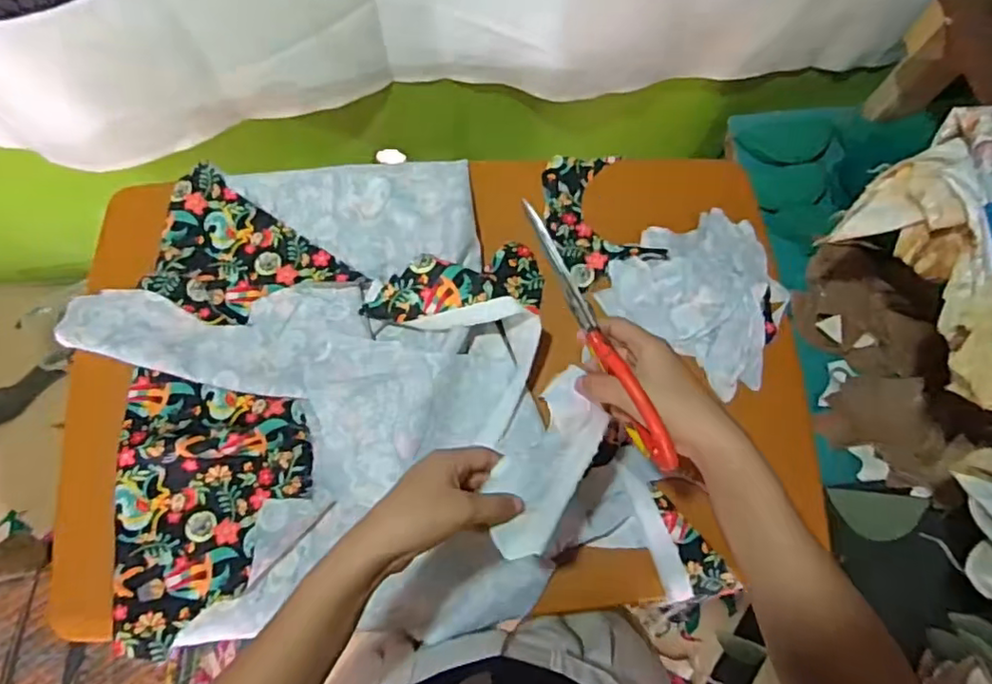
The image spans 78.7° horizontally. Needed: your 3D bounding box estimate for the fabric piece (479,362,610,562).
[{"bbox_3d":[0.038,0.089,0.448,0.061,0.027,0.138,24,73,5],"label":"fabric piece"}]

